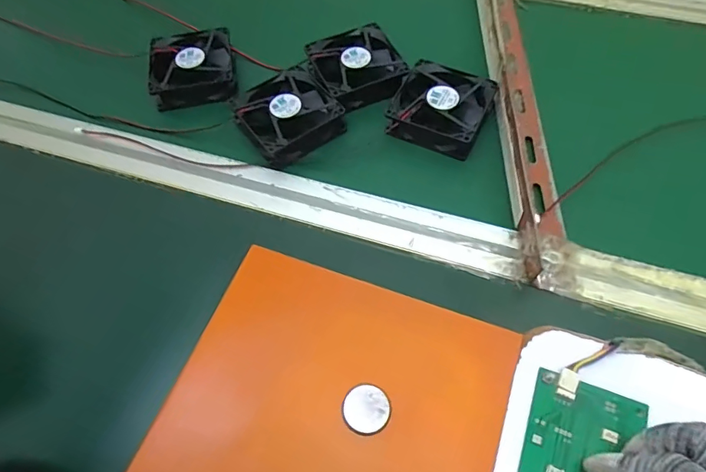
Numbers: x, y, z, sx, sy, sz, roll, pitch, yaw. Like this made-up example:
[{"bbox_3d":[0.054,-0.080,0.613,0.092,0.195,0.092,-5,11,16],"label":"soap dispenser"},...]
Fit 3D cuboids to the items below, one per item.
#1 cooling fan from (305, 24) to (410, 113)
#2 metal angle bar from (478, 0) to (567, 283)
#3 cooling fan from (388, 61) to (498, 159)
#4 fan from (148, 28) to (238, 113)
[{"bbox_3d":[0.003,-0.163,0.455,0.081,0.026,0.078,-24,60,-9],"label":"cooling fan"},{"bbox_3d":[0.149,-0.138,0.429,0.048,0.030,0.381,-1,59,5],"label":"metal angle bar"},{"bbox_3d":[0.080,-0.118,0.423,0.080,0.021,0.079,22,64,17],"label":"cooling fan"},{"bbox_3d":[-0.158,-0.166,0.466,0.079,0.029,0.079,-11,59,-2],"label":"fan"}]

